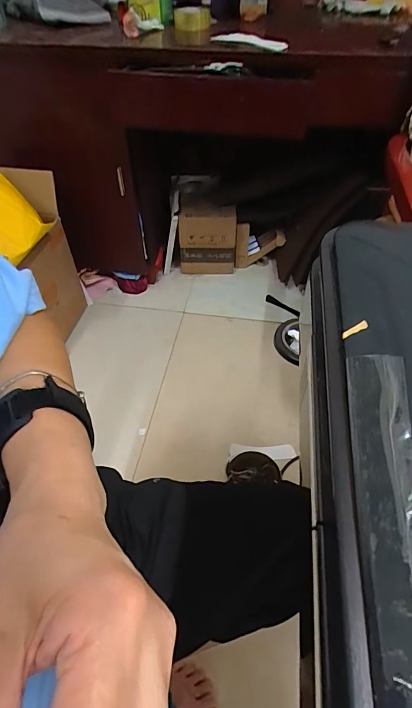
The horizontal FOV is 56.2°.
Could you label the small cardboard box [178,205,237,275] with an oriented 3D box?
[{"bbox_3d":[0.004,-0.420,1.431,0.204,0.257,0.082,-6,49,-5],"label":"small cardboard box"}]

